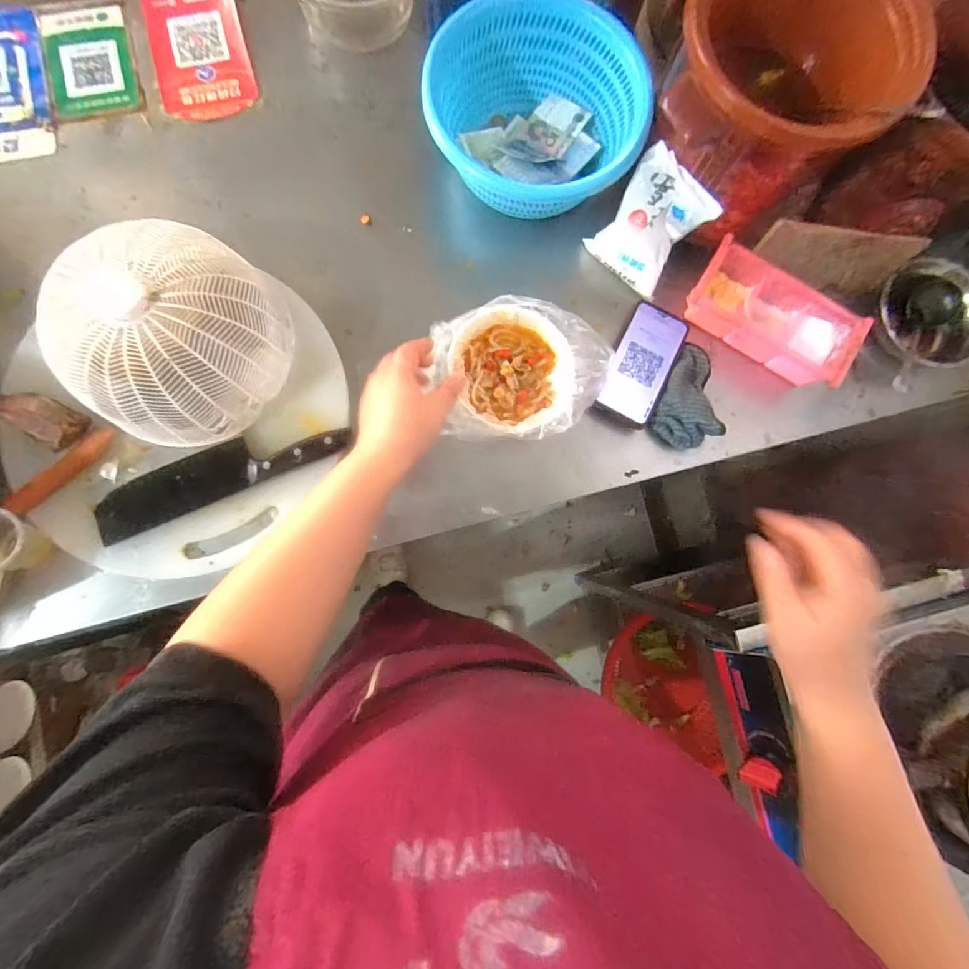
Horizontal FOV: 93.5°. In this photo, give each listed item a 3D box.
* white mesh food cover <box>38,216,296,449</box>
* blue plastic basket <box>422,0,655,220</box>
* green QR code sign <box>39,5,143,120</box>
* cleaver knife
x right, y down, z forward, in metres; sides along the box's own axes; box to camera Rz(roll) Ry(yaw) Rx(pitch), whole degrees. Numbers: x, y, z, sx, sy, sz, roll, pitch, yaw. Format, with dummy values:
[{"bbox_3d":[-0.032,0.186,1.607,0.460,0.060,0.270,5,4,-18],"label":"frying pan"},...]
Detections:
[{"bbox_3d":[-0.331,-0.160,0.483,0.209,0.090,0.224,26,84,-1],"label":"white mesh food cover"},{"bbox_3d":[0.055,-0.453,0.561,0.251,0.100,0.214,-11,86,-4],"label":"blue plastic basket"},{"bbox_3d":[-0.508,-0.546,0.591,0.104,0.008,0.152,-11,86,-4],"label":"green QR code sign"},{"bbox_3d":[-0.300,-0.016,0.520,0.291,0.023,0.062,-22,86,-5],"label":"cleaver knife"}]

